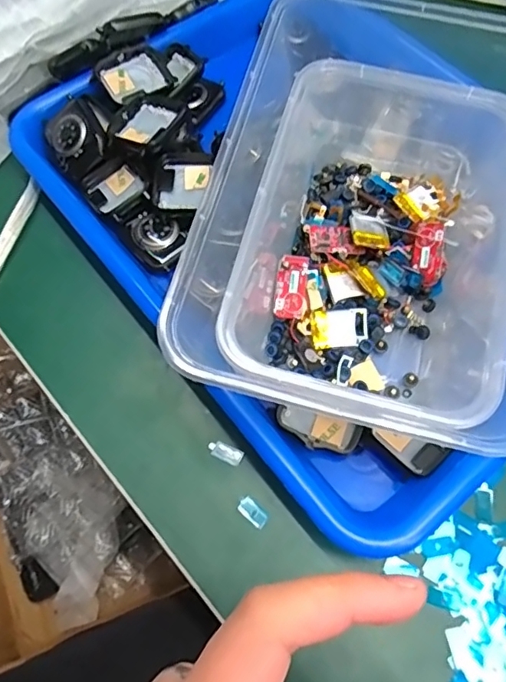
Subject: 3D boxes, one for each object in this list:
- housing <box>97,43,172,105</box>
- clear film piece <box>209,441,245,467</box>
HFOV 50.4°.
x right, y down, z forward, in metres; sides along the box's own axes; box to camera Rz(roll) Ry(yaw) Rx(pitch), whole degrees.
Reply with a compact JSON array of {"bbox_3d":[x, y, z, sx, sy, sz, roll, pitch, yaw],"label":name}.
[{"bbox_3d":[-0.075,-0.168,0.340,0.042,0.014,0.036,-20,65,-8],"label":"housing"},{"bbox_3d":[-0.014,0.056,0.271,0.018,0.004,0.008,21,67,11],"label":"clear film piece"}]

